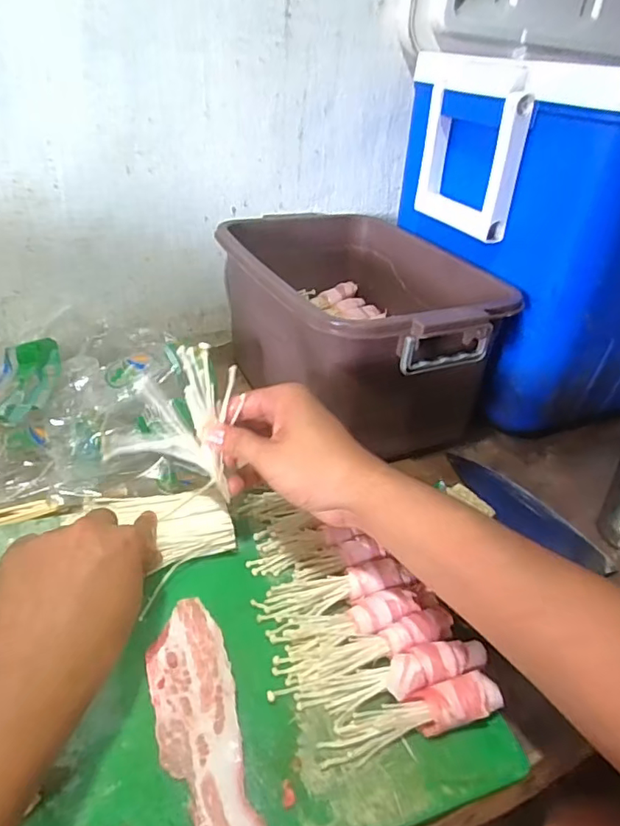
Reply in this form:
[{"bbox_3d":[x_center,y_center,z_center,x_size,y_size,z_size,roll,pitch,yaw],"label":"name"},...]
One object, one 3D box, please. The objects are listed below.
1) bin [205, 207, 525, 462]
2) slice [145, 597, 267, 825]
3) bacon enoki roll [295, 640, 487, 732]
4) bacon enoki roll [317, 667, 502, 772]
[{"bbox_3d":[0.044,-0.103,0.652,0.244,0.169,0.345,-11,38,-25],"label":"bin"},{"bbox_3d":[-0.068,0.194,0.341,0.051,0.012,0.173,-7,36,-20],"label":"slice"},{"bbox_3d":[0.057,0.177,0.366,0.130,0.021,0.028,-14,37,-7],"label":"bacon enoki roll"},{"bbox_3d":[0.065,0.193,0.350,0.117,0.022,0.026,-5,35,-17],"label":"bacon enoki roll"}]

